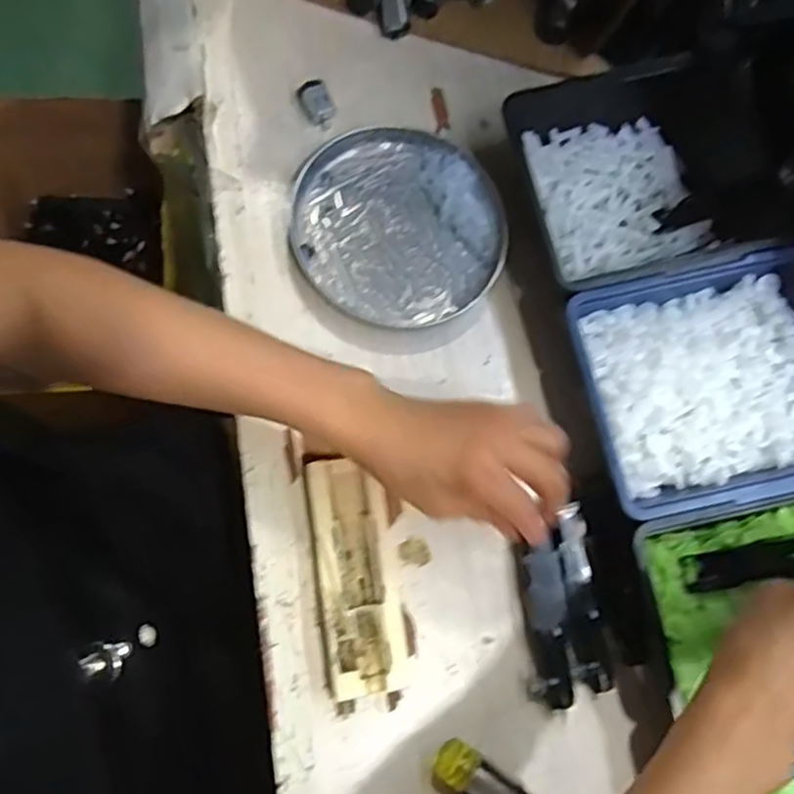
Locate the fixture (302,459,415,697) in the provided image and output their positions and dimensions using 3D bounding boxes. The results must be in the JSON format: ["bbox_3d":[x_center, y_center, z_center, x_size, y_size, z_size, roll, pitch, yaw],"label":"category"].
[{"bbox_3d":[-0.025,0.107,0.415,0.048,0.019,0.136,-9,77,-3],"label":"fixture"}]

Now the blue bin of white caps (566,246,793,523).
[{"bbox_3d":[0.203,-0.007,0.442,0.160,0.040,0.145,-12,77,-3],"label":"blue bin of white caps"}]

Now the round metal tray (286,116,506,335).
[{"bbox_3d":[0.002,-0.120,0.481,0.141,0.021,0.141,0,77,-1],"label":"round metal tray"}]

